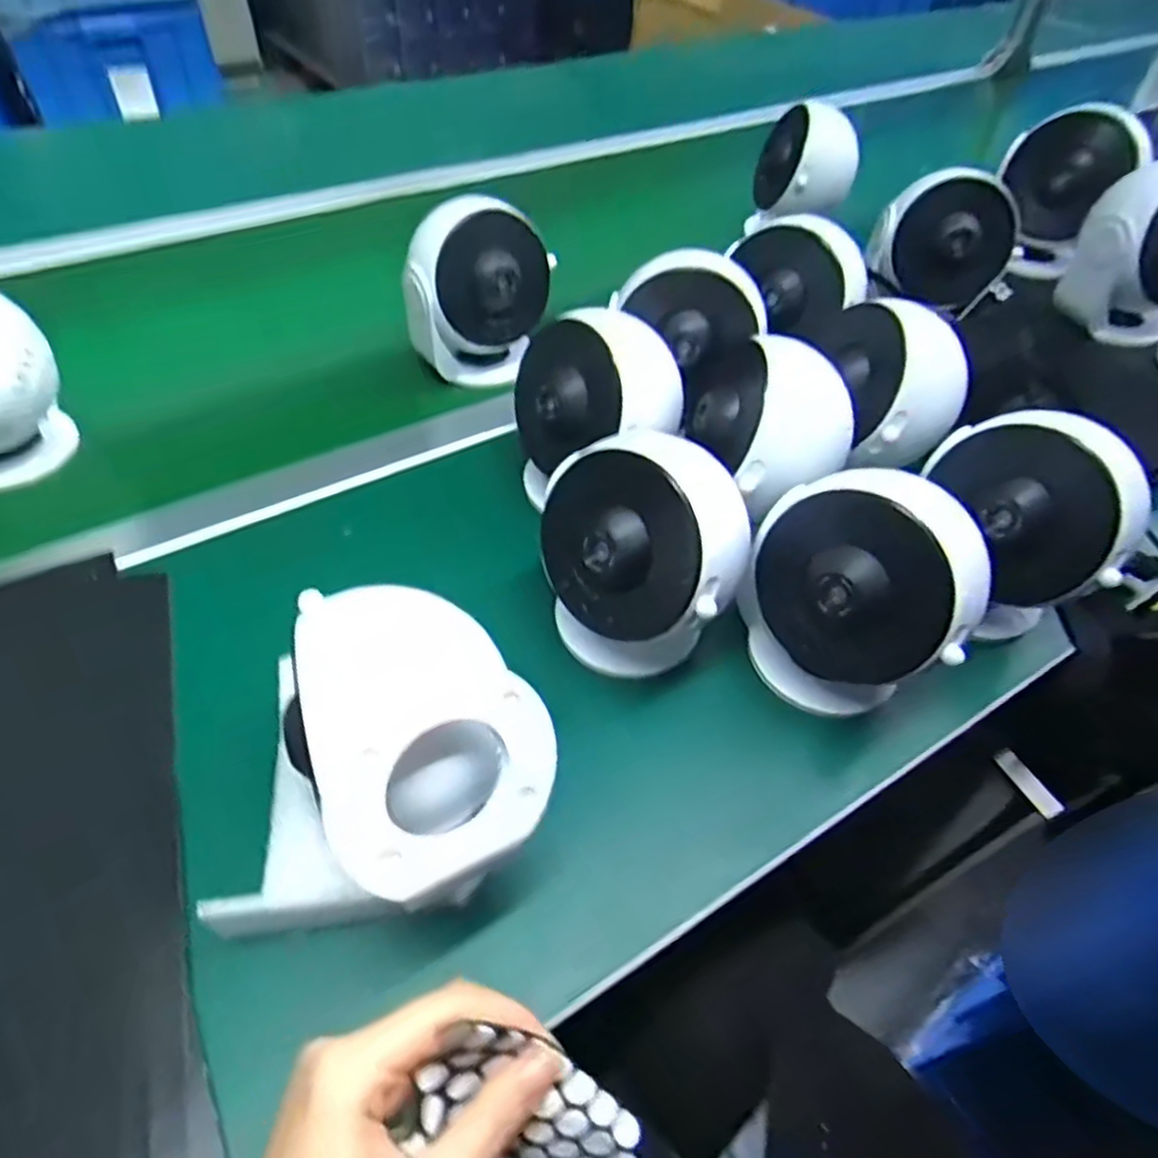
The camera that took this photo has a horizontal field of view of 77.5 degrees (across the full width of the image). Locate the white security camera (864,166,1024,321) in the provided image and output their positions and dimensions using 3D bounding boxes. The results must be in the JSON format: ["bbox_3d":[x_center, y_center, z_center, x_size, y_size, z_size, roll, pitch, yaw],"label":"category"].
[{"bbox_3d":[0.315,-0.290,0.614,0.118,0.096,0.087,23,51,16],"label":"white security camera"}]

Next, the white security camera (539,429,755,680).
[{"bbox_3d":[0.032,-0.011,0.383,0.108,0.119,0.086,30,54,22],"label":"white security camera"}]

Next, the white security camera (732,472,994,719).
[{"bbox_3d":[0.143,0.008,0.375,0.106,0.119,0.073,31,54,22],"label":"white security camera"}]

